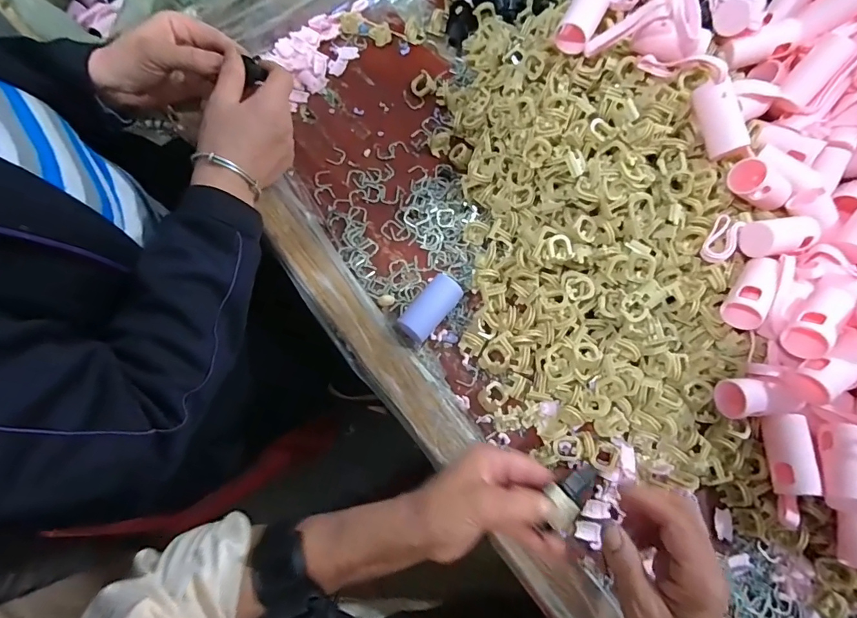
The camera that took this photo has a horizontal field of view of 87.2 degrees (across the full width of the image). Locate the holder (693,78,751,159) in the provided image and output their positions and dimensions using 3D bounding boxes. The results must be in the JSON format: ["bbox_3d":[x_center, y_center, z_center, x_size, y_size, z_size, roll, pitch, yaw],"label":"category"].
[{"bbox_3d":[0.255,-0.166,0.393,0.031,0.024,0.062,-19,99,20],"label":"holder"}]

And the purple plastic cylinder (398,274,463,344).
[{"bbox_3d":[0.002,0.000,0.420,0.029,0.029,0.065,38,77,11],"label":"purple plastic cylinder"}]

